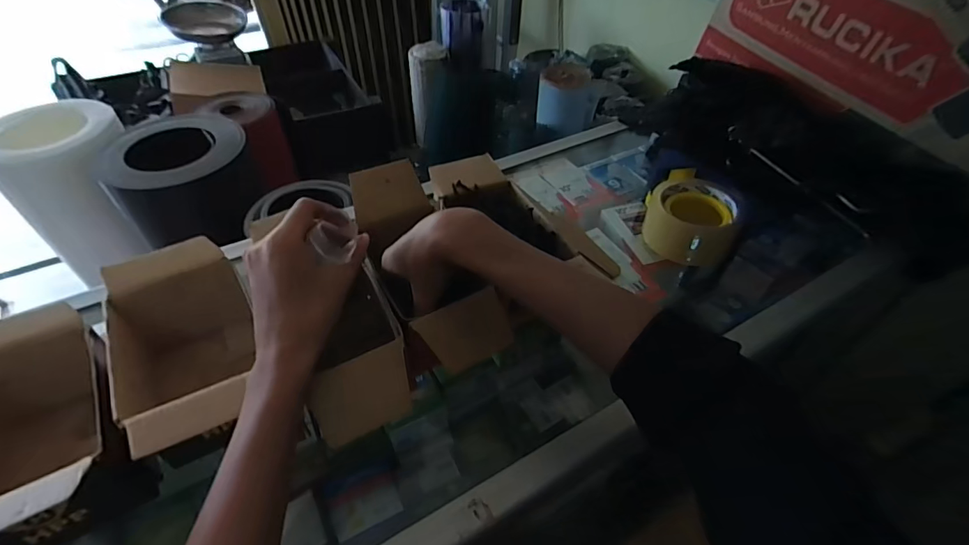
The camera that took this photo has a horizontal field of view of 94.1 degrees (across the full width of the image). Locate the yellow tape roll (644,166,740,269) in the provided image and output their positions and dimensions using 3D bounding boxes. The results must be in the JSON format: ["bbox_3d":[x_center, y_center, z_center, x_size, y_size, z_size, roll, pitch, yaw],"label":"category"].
[{"bbox_3d":[0.240,-0.059,0.528,0.097,0.068,0.113,31,53,25],"label":"yellow tape roll"}]

